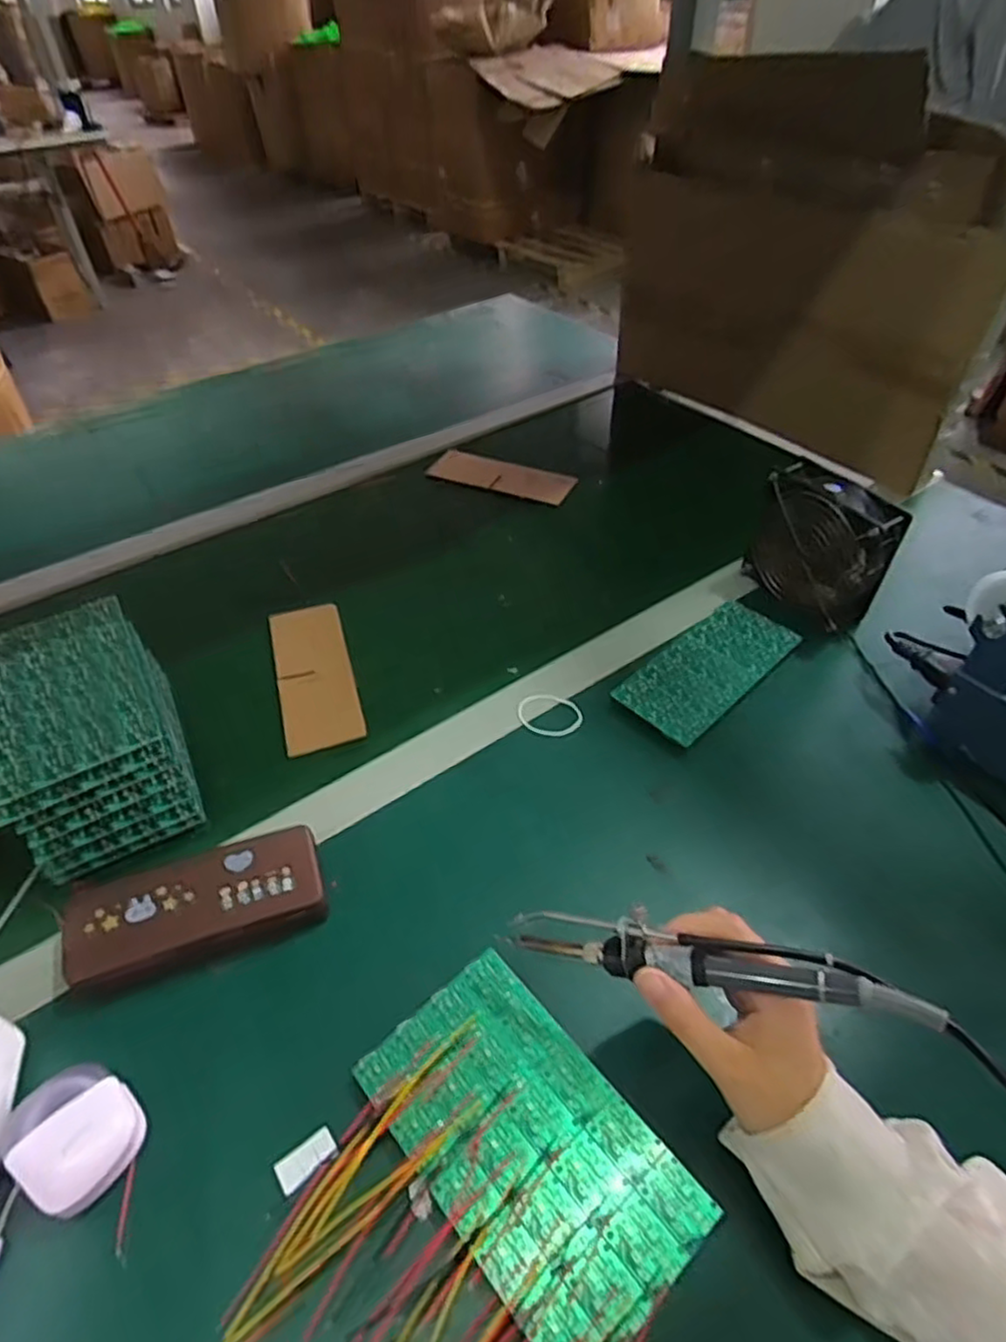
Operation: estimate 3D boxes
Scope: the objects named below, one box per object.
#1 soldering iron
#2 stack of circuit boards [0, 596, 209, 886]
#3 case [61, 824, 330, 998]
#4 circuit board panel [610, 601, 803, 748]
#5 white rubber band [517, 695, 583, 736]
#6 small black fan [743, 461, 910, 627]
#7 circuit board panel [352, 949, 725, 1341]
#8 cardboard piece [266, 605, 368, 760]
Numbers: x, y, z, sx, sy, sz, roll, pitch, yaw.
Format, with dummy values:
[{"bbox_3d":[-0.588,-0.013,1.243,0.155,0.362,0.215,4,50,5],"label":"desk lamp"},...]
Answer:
[{"bbox_3d":[0.093,0.137,0.333,0.202,0.027,0.026,-2,42,29],"label":"soldering iron"},{"bbox_3d":[-0.311,0.044,0.524,0.106,0.091,0.182,-22,49,-19],"label":"stack of circuit boards"},{"bbox_3d":[-0.196,0.152,0.446,0.155,0.028,0.071,-15,47,-12],"label":"case"},{"bbox_3d":[0.181,-0.004,0.601,0.171,0.005,0.079,-36,54,-24],"label":"circuit board panel"},{"bbox_3d":[0.039,0.036,0.582,0.055,0.004,0.042,19,49,19],"label":"white rubber band"},{"bbox_3d":[0.289,-0.112,0.636,0.043,0.131,0.119,-28,51,-24],"label":"small black fan"},{"bbox_3d":[0.012,0.245,0.364,0.102,0.005,0.172,-32,53,-26],"label":"circuit board panel"},{"bbox_3d":[-0.174,0.001,0.636,0.068,0.006,0.181,-14,48,-12],"label":"cardboard piece"}]

